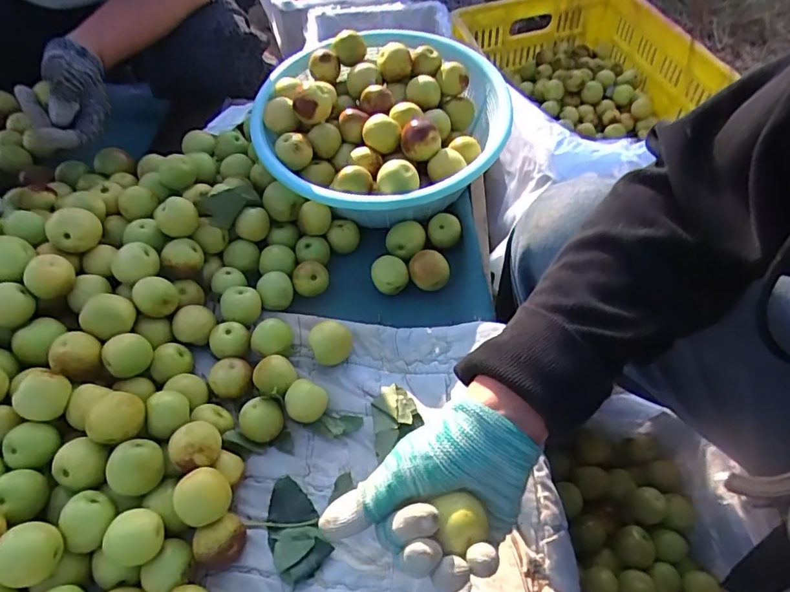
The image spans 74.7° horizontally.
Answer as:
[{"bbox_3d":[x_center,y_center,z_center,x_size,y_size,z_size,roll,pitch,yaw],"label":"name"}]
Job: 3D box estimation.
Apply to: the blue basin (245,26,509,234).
[{"bbox_3d":[-0.012,-0.179,0.563,0.258,0.091,0.255,0,53,0],"label":"blue basin"}]

